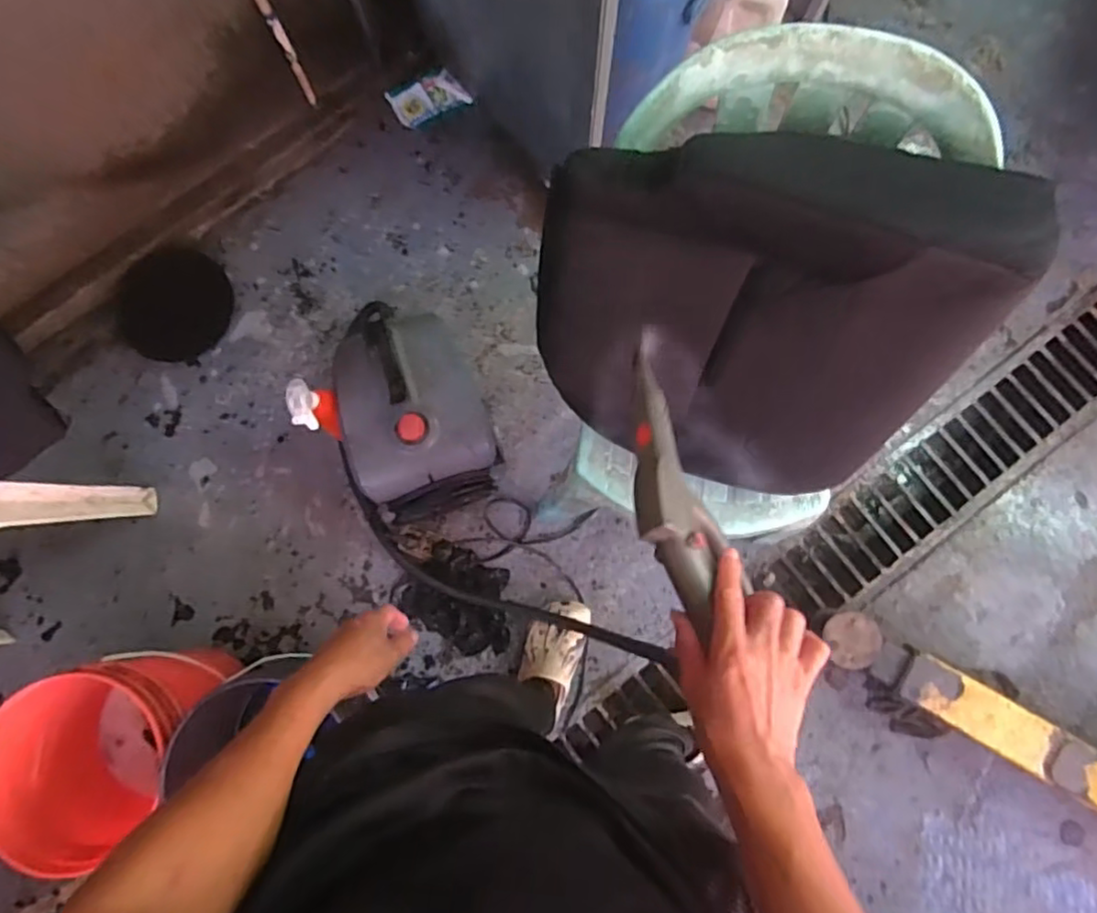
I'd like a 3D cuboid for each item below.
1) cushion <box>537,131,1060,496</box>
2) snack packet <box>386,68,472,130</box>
[{"bbox_3d":[0.214,-0.134,0.777,0.470,0.526,0.100,16,58,4],"label":"cushion"},{"bbox_3d":[-0.303,-0.906,1.628,0.187,0.036,0.120,-33,83,-4],"label":"snack packet"}]

